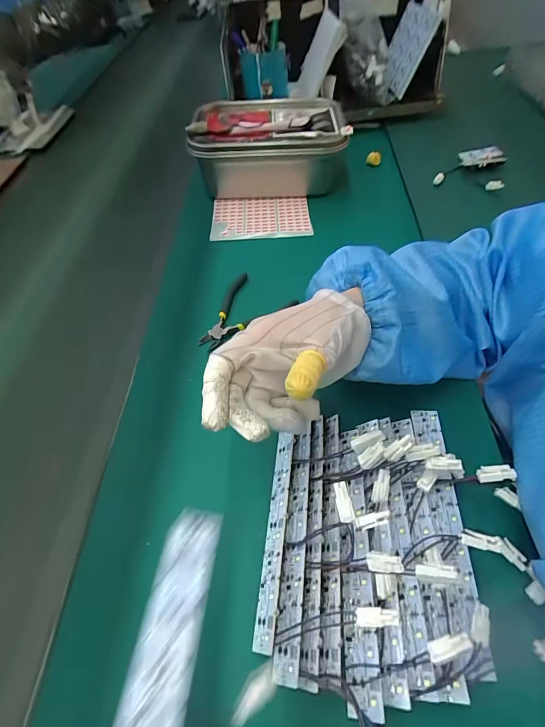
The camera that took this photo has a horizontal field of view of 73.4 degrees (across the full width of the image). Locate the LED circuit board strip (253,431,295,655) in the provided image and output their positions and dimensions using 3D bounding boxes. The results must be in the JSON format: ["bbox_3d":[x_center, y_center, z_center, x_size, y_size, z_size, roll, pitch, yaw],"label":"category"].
[{"bbox_3d":[0.003,0.131,0.293,0.004,0.026,0.157,28,52,-24],"label":"LED circuit board strip"}]

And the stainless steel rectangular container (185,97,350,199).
[{"bbox_3d":[-0.003,-0.335,0.587,0.230,0.107,0.153,2,54,7],"label":"stainless steel rectangular container"}]

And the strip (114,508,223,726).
[{"bbox_3d":[-0.052,0.146,0.165,0.030,0.009,0.158,0,42,6],"label":"strip"}]

